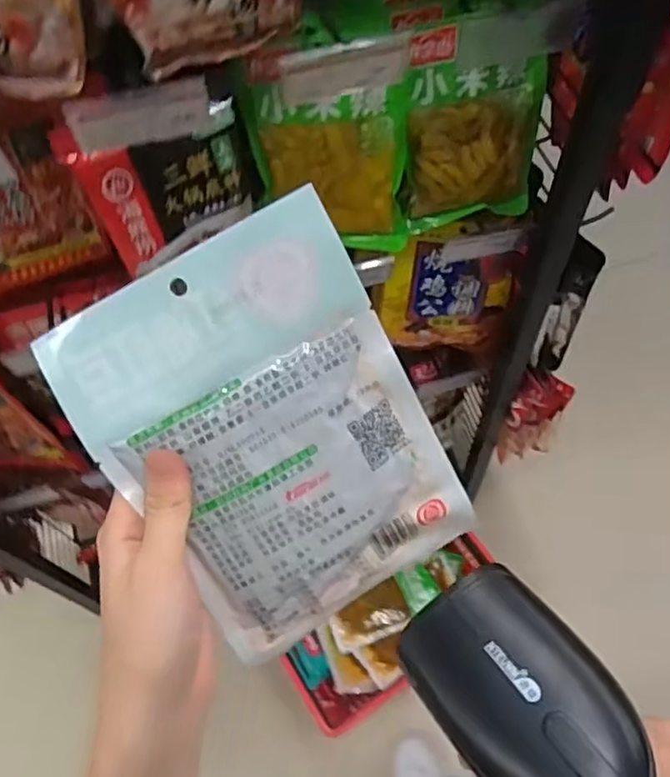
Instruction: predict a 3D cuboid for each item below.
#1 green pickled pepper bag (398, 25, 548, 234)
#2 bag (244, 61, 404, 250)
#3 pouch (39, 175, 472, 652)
[{"bbox_3d":[0.142,-0.260,0.656,0.144,0.200,0.023,-10,45,-5],"label":"green pickled pepper bag"},{"bbox_3d":[-0.003,-0.226,0.638,0.142,0.190,0.030,-4,46,2],"label":"bag"},{"bbox_3d":[-0.028,0.028,0.305,0.139,0.189,0.014,-29,19,-2],"label":"pouch"}]

